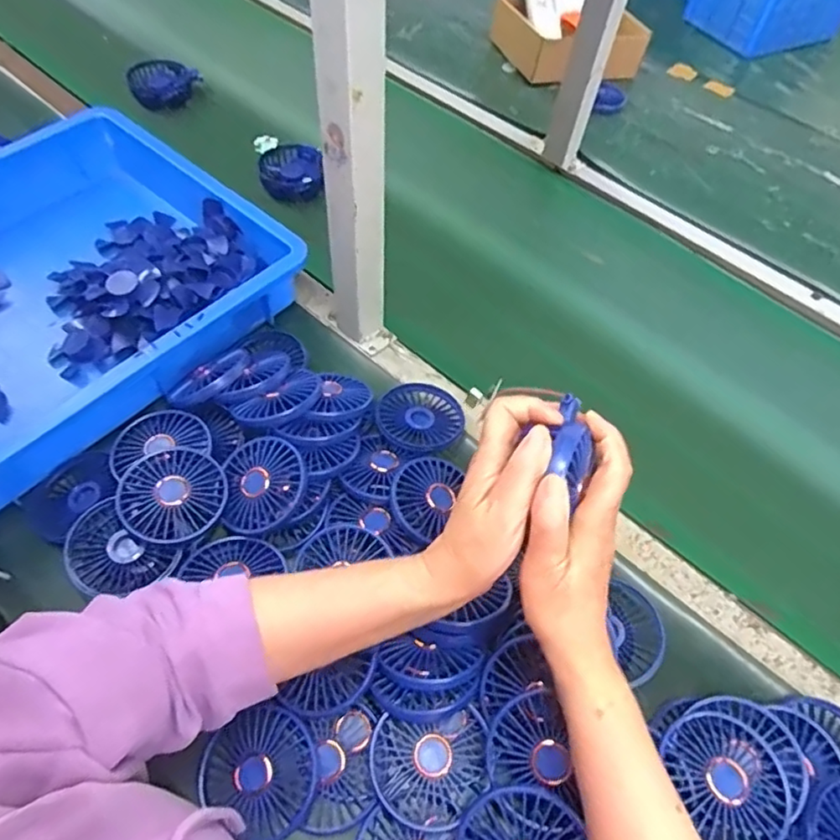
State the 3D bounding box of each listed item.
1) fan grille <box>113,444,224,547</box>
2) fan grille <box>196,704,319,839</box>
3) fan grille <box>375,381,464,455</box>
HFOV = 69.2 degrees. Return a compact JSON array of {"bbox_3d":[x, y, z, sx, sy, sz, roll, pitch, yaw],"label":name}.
[{"bbox_3d":[-0.214,0.061,0.525,0.084,0.010,0.085,2,55,-3],"label":"fan grille"},{"bbox_3d":[-0.112,0.252,0.433,0.075,0.019,0.081,2,55,-3],"label":"fan grille"},{"bbox_3d":[0.002,-0.003,0.625,0.089,0.021,0.084,2,55,-3],"label":"fan grille"}]

